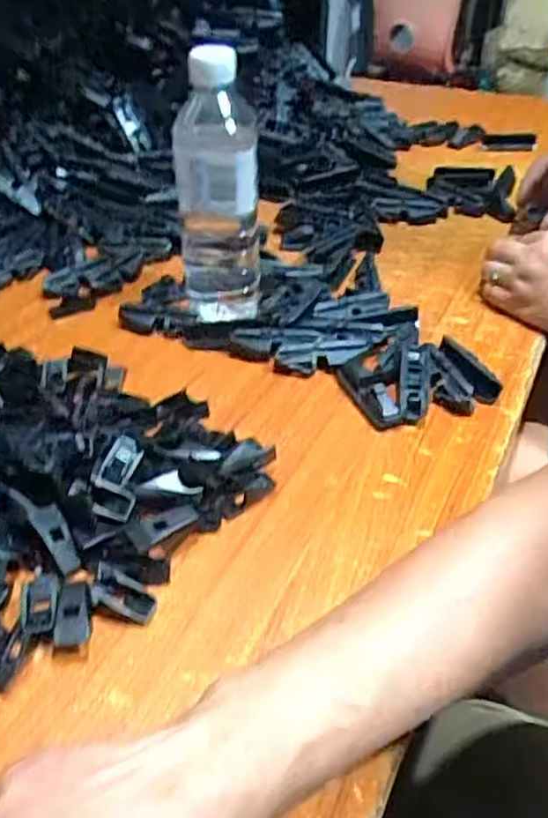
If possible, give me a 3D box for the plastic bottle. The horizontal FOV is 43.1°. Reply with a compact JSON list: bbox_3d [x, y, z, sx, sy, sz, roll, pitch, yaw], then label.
[{"bbox_3d":[-0.044,-0.171,0.550,0.063,0.202,0.067,-2,39,-3],"label":"plastic bottle"}]

